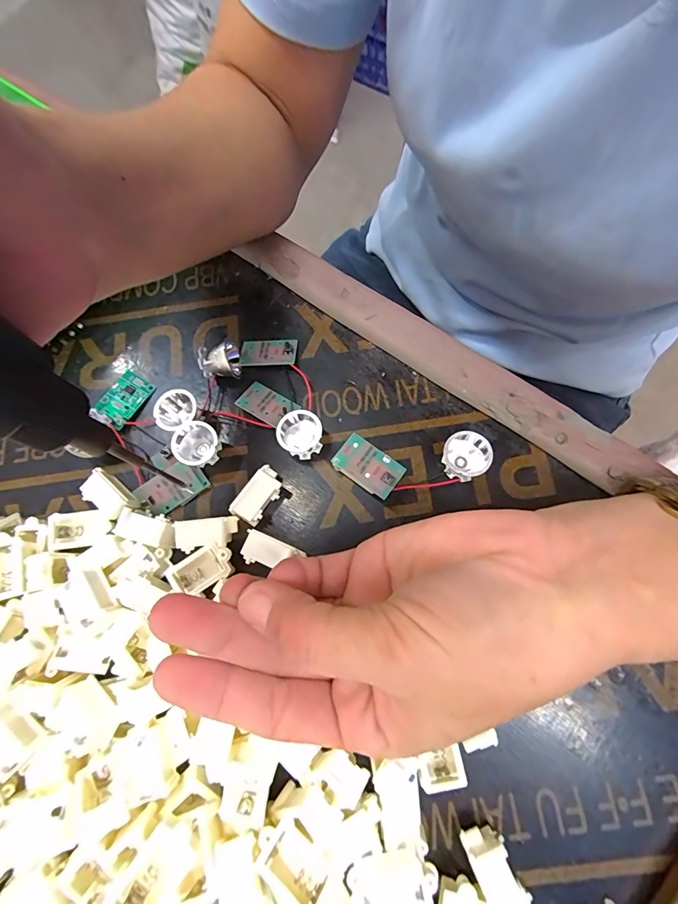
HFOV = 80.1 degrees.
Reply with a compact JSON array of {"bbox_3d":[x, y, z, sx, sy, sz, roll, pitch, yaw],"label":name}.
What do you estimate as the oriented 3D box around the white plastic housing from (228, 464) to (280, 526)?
[{"bbox_3d":[-0.040,0.023,0.205,0.017,0.015,0.028,33,79,12],"label":"white plastic housing"}]

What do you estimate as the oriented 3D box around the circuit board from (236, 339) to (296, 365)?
[{"bbox_3d":[-0.041,-0.058,0.233,0.033,0.006,0.018,1,74,4],"label":"circuit board"}]

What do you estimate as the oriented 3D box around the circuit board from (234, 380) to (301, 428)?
[{"bbox_3d":[-0.040,-0.026,0.224,0.030,0.005,0.019,32,78,12],"label":"circuit board"}]

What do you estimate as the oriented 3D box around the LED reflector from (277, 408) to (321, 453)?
[{"bbox_3d":[-0.020,-0.009,0.212,0.022,0.017,0.022,-1,74,4],"label":"LED reflector"}]

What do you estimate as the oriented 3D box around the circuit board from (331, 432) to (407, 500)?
[{"bbox_3d":[0.014,0.007,0.199,0.032,0.004,0.020,33,80,11],"label":"circuit board"}]

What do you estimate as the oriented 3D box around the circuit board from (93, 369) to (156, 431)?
[{"bbox_3d":[-0.122,-0.030,0.228,0.018,0.004,0.031,36,66,-13],"label":"circuit board"}]

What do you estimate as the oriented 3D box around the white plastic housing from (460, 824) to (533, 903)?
[{"bbox_3d":[0.060,0.161,0.155,0.015,0.017,0.028,-25,74,-3],"label":"white plastic housing"}]

